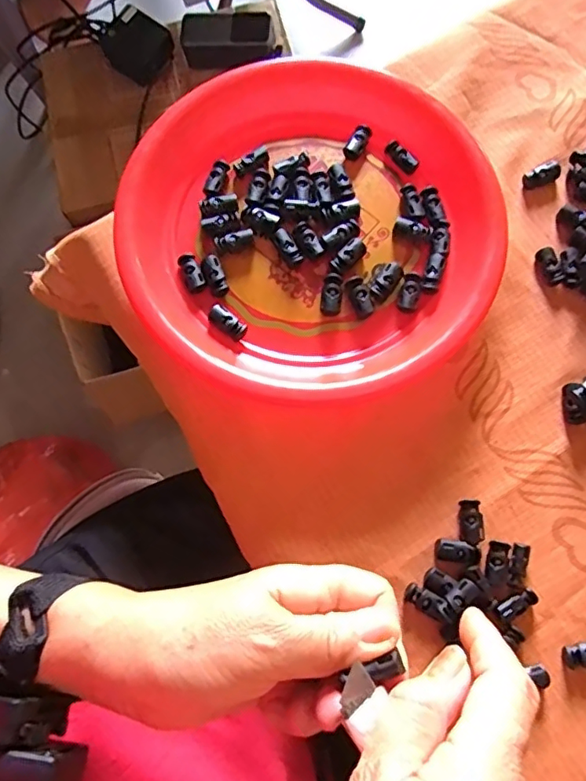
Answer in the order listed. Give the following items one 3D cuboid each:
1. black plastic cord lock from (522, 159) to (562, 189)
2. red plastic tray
[{"bbox_3d":[0.190,-0.164,0.423,0.032,0.007,0.014,-29,78,-6],"label":"black plastic cord lock"},{"bbox_3d":[0.013,-0.112,0.394,0.257,0.034,0.257,-16,77,-3],"label":"red plastic tray"}]

